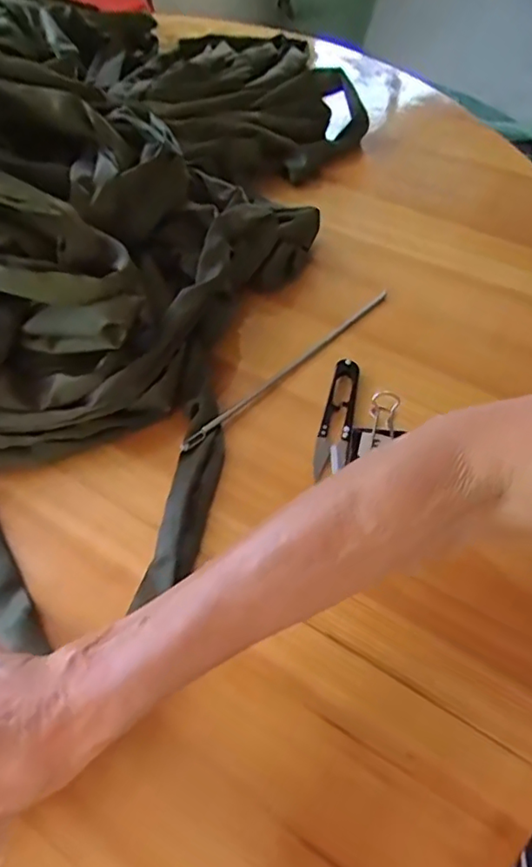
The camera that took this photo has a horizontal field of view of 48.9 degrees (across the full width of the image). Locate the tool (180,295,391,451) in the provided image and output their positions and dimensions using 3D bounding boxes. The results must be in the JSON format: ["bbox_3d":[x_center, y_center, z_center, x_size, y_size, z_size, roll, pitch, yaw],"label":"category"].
[{"bbox_3d":[0.021,-0.053,0.447,0.219,0.010,0.011,-39,62,-21],"label":"tool"}]

